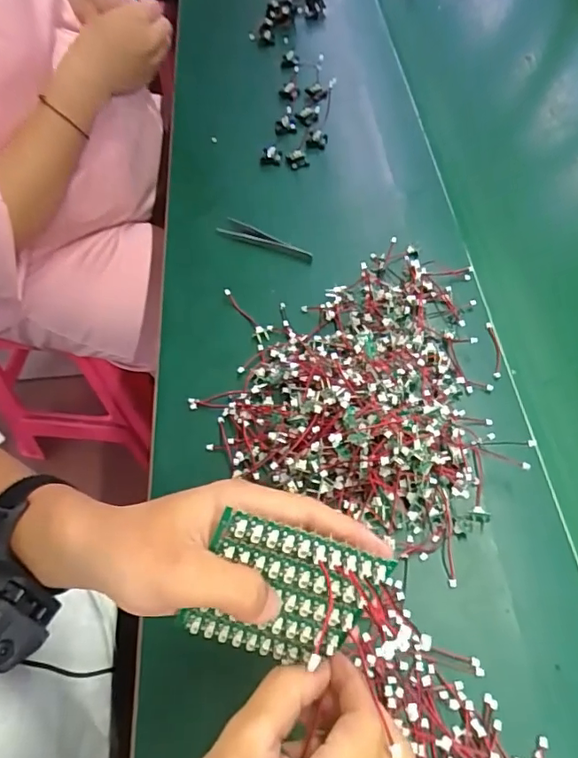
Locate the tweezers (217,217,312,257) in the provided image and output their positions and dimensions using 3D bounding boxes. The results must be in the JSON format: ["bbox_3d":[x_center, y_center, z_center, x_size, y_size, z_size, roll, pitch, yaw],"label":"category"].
[{"bbox_3d":[-0.024,-0.139,0.525,0.103,0.015,0.017,26,63,17],"label":"tweezers"}]

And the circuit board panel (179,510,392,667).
[{"bbox_3d":[-0.004,0.106,0.254,0.080,0.083,0.006,21,28,-6],"label":"circuit board panel"}]

